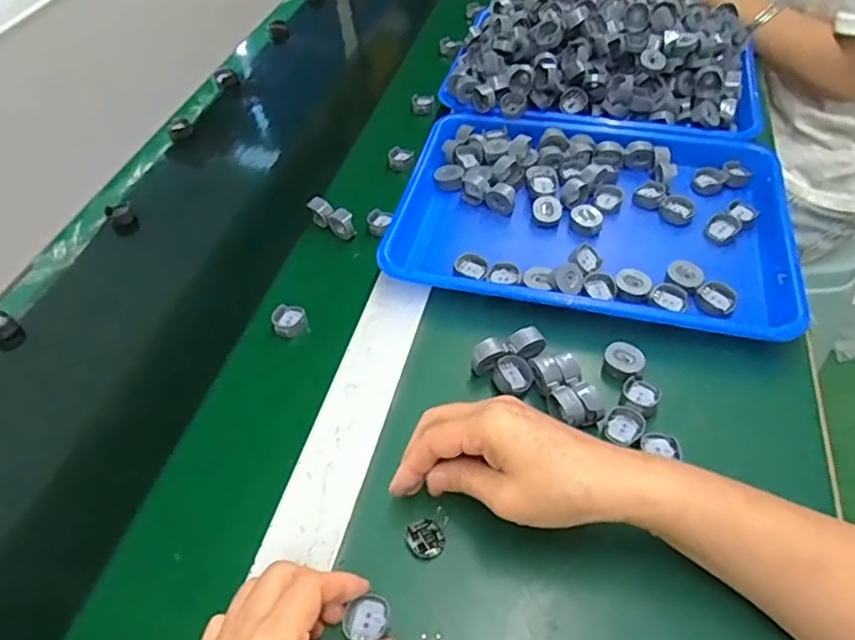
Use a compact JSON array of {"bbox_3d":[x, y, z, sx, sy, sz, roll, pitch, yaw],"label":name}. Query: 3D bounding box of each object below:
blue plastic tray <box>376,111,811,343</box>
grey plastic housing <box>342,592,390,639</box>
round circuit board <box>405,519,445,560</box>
[{"bbox_3d":[0.145,-0.101,0.544,0.324,0.031,0.247,10,51,13],"label":"blue plastic tray"},{"bbox_3d":[-0.034,0.168,0.342,0.026,0.007,0.021,-24,52,-15],"label":"grey plastic housing"},{"bbox_3d":[-0.002,0.134,0.372,0.021,0.004,0.024,-25,52,-15],"label":"round circuit board"}]

